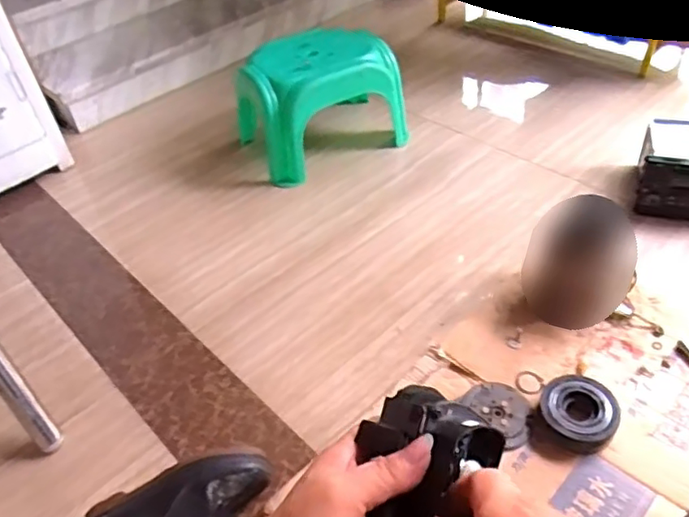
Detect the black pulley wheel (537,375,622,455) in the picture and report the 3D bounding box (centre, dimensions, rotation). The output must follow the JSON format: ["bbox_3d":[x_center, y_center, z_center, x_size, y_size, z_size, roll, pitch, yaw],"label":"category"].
[{"bbox_3d":[0.328,0.214,0.845,0.101,0.041,0.095,-4,42,4],"label":"black pulley wheel"}]

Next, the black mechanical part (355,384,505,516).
[{"bbox_3d":[0.039,0.140,0.351,0.081,0.045,0.127,13,72,19],"label":"black mechanical part"}]

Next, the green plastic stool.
[{"bbox_3d":[-0.059,-0.368,1.396,0.345,0.216,0.266,-23,44,-16],"label":"green plastic stool"}]

